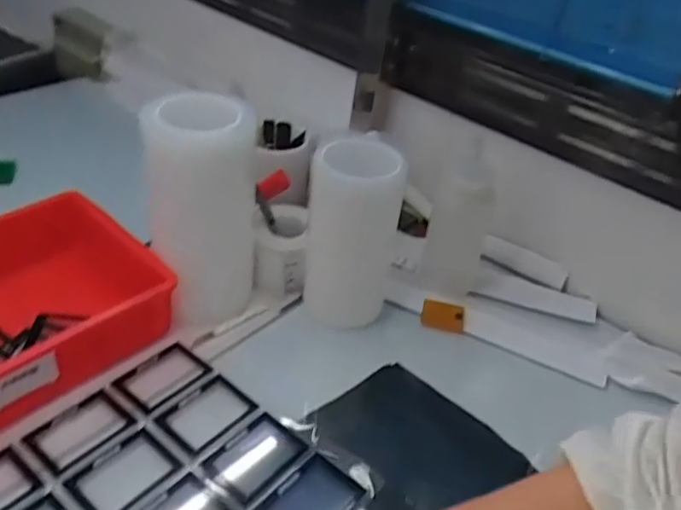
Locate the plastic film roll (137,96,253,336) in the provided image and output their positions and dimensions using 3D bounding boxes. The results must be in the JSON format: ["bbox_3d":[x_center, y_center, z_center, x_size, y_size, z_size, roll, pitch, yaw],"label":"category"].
[{"bbox_3d":[-0.152,-0.049,0.703,0.117,0.262,0.088,-2,38,-12],"label":"plastic film roll"}]

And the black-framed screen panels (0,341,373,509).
[{"bbox_3d":[-0.166,0.208,0.539,0.276,0.020,0.282,31,43,32],"label":"black-framed screen panels"}]

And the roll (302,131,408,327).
[{"bbox_3d":[0.012,-0.014,0.709,0.100,0.234,0.092,10,37,3],"label":"roll"}]

